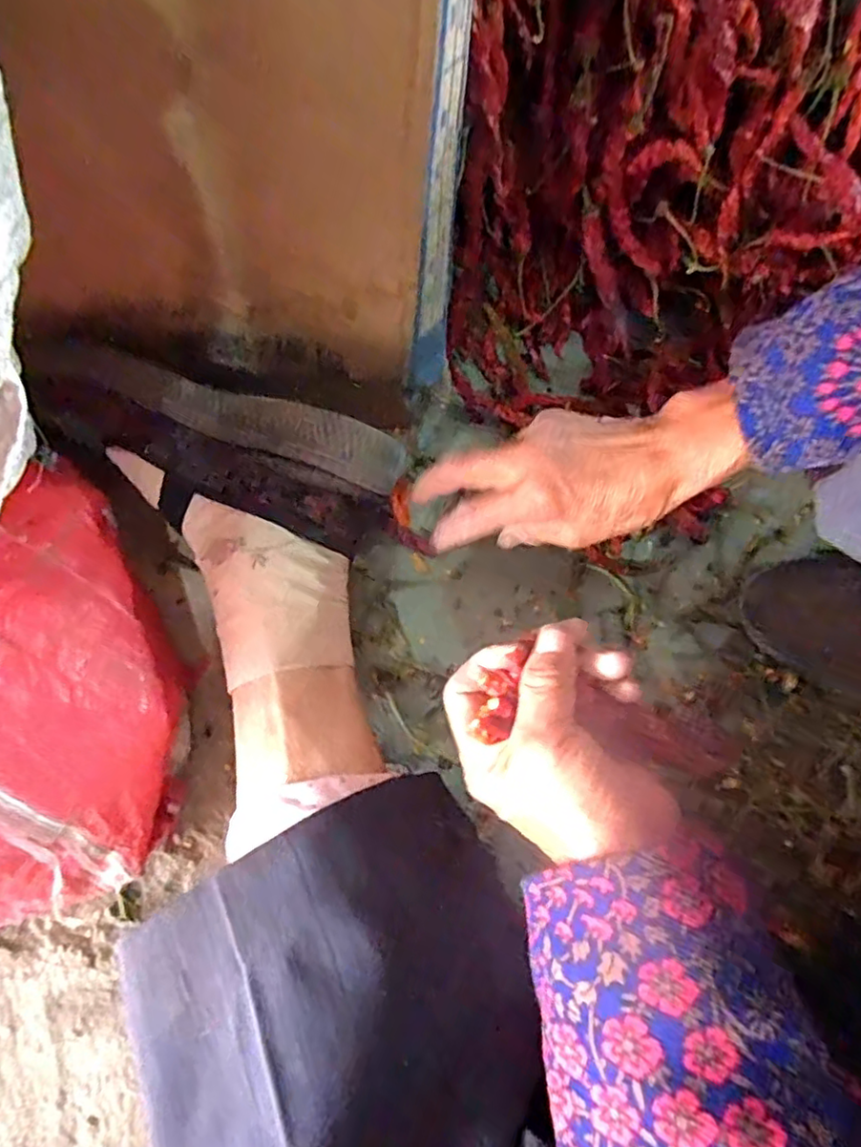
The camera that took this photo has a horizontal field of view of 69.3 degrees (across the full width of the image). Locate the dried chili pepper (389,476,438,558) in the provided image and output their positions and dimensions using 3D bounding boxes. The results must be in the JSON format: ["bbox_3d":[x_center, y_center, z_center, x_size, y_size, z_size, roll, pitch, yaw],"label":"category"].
[{"bbox_3d":[-0.016,-0.035,0.395,0.024,0.016,0.055,-14,78,-8],"label":"dried chili pepper"}]

